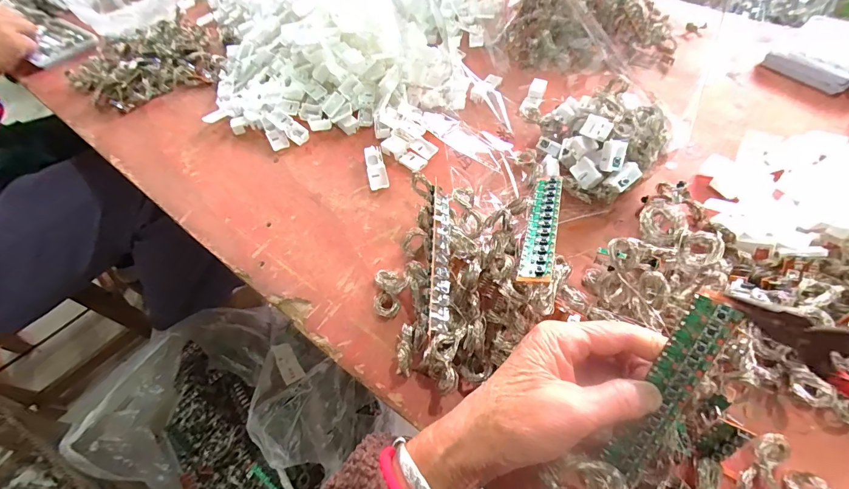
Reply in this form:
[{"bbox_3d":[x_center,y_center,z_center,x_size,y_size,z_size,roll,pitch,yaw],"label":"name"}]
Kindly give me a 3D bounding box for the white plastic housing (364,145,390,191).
[{"bbox_3d":[-0.052,-0.082,0.400,0.020,0.009,0.058,-14,56,-4],"label":"white plastic housing"}]

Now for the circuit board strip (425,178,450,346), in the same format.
[{"bbox_3d":[0.011,0.013,0.284,0.015,0.037,0.116,0,56,5],"label":"circuit board strip"}]

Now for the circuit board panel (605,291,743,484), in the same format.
[{"bbox_3d":[0.133,0.080,0.205,0.020,0.008,0.111,25,105,20],"label":"circuit board panel"}]

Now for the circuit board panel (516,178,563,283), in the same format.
[{"bbox_3d":[0.090,-0.017,0.284,0.022,0.004,0.121,-1,40,26],"label":"circuit board panel"}]

